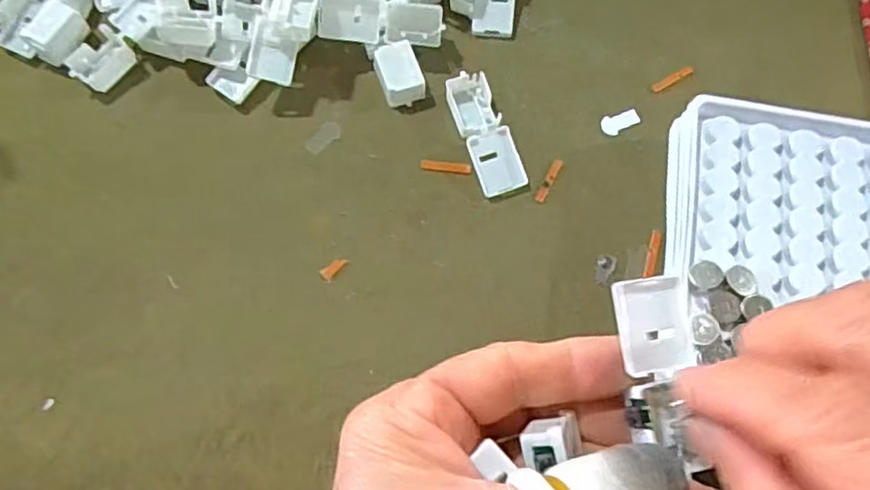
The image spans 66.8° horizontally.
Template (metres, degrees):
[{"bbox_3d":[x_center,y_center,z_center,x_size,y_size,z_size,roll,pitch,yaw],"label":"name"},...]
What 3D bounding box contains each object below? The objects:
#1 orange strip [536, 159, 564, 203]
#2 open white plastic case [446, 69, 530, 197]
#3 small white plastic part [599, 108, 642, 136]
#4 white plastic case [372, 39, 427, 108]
[{"bbox_3d":[0.049,-0.028,0.282,0.004,0.004,0.022,27,74,10],"label":"orange strip"},{"bbox_3d":[0.022,-0.049,0.287,0.020,0.009,0.055,-18,71,-7],"label":"open white plastic case"},{"bbox_3d":[0.083,-0.055,0.293,0.018,0.004,0.010,-17,71,-7],"label":"small white plastic part"},{"bbox_3d":[-0.016,-0.077,0.296,0.019,0.011,0.026,-17,71,-7],"label":"white plastic case"}]

